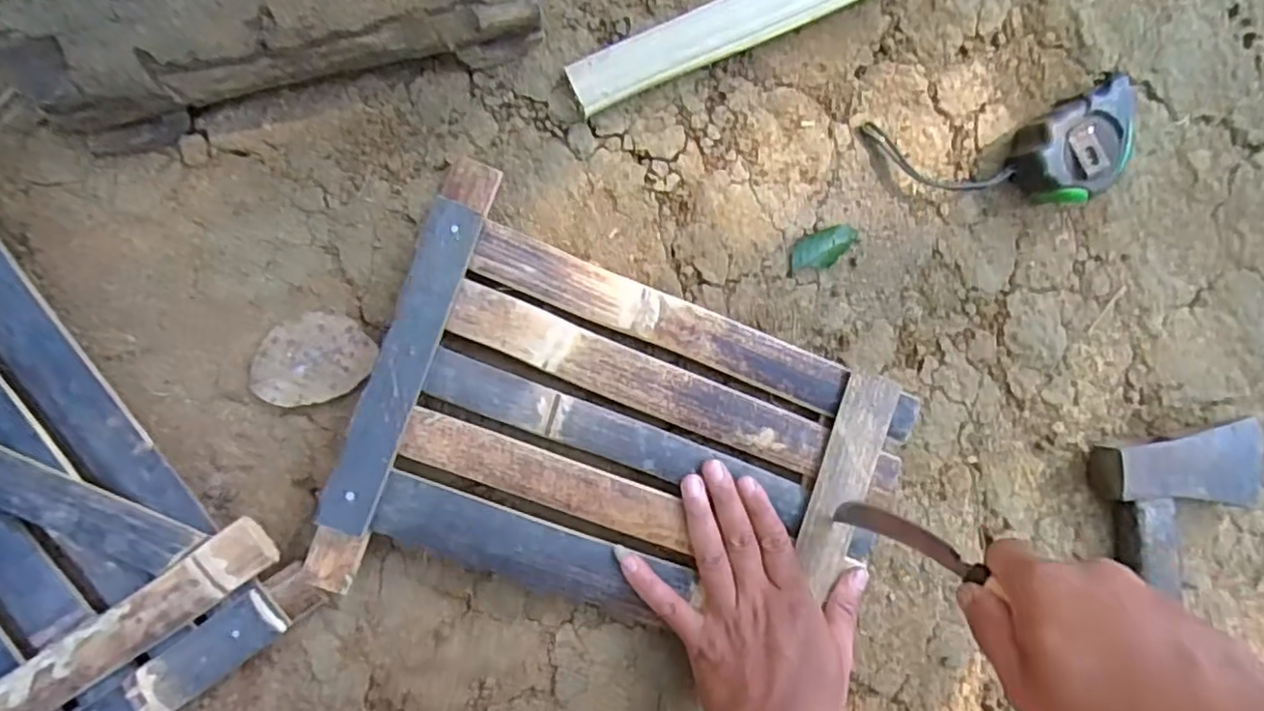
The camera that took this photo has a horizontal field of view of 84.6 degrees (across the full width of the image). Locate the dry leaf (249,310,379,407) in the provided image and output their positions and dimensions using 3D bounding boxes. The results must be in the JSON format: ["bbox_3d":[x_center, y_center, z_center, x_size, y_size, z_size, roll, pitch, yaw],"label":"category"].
[{"bbox_3d":[-0.212,0.004,0.458,0.079,0.008,0.054,-30,95,-4],"label":"dry leaf"}]

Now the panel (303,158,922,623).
[{"bbox_3d":[0.001,0.062,0.456,0.341,0.039,0.253,20,90,-7],"label":"panel"}]

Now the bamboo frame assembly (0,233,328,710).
[{"bbox_3d":[-0.392,0.082,0.430,0.215,0.053,0.350,-38,96,-3],"label":"bamboo frame assembly"}]

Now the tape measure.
[{"bbox_3d":[0.262,-0.139,0.480,0.182,0.043,0.083,-13,93,-5],"label":"tape measure"}]

